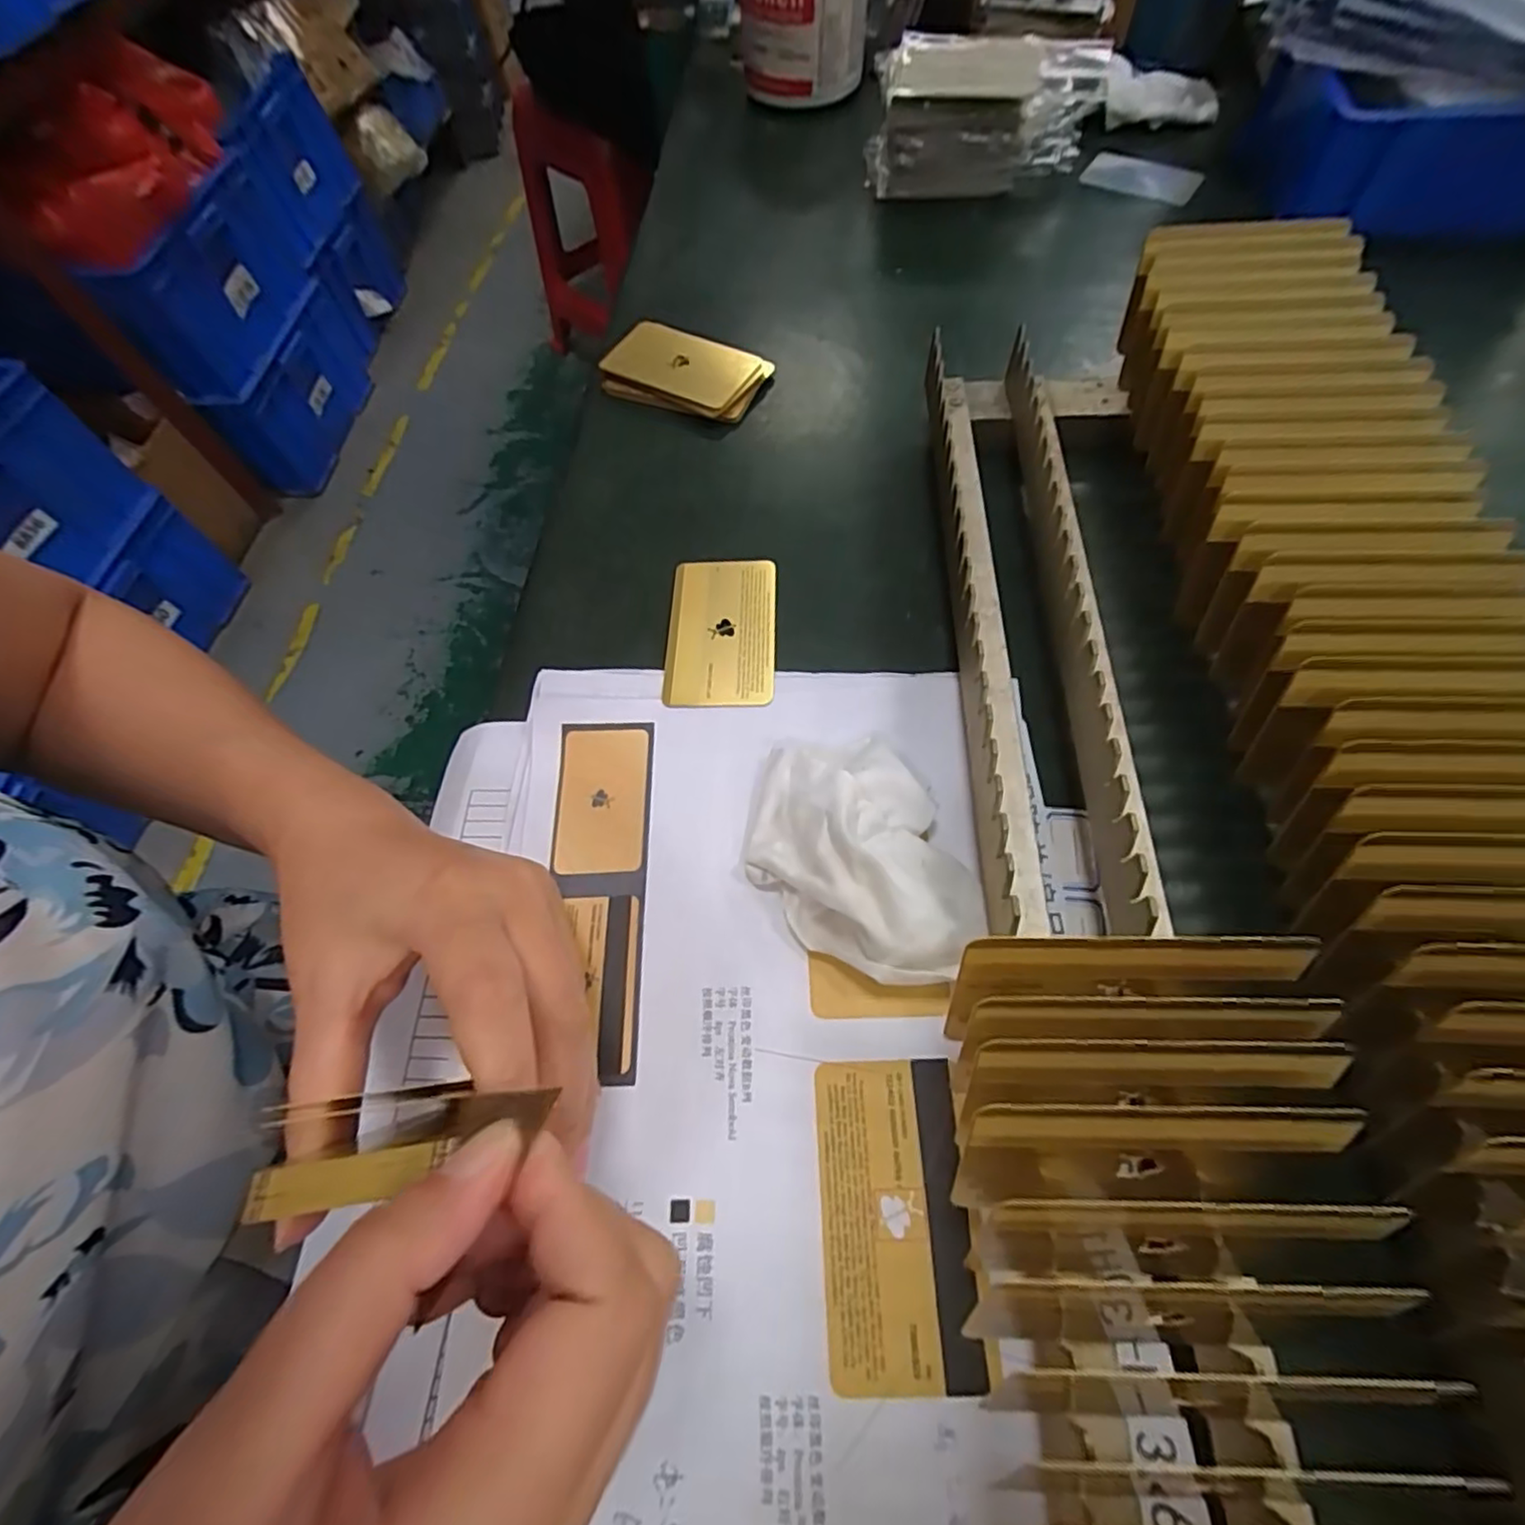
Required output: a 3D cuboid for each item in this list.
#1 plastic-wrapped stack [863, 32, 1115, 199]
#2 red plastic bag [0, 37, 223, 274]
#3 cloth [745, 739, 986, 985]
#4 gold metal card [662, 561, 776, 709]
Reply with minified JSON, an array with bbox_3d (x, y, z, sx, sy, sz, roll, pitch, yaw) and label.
[{"bbox_3d":[0.148,-0.444,0.457,0.148,0.069,0.079,7,64,7],"label":"plastic-wrapped stack"},{"bbox_3d":[-1.102,-1.038,1.130,0.201,0.138,0.429,-3,64,2],"label":"red plastic bag"},{"bbox_3d":[0.034,0.035,0.244,0.071,0.028,0.094,-17,64,-5],"label":"cloth"},{"bbox_3d":[-0.019,-0.062,0.310,0.050,0.005,0.085,-1,64,3],"label":"gold metal card"}]

